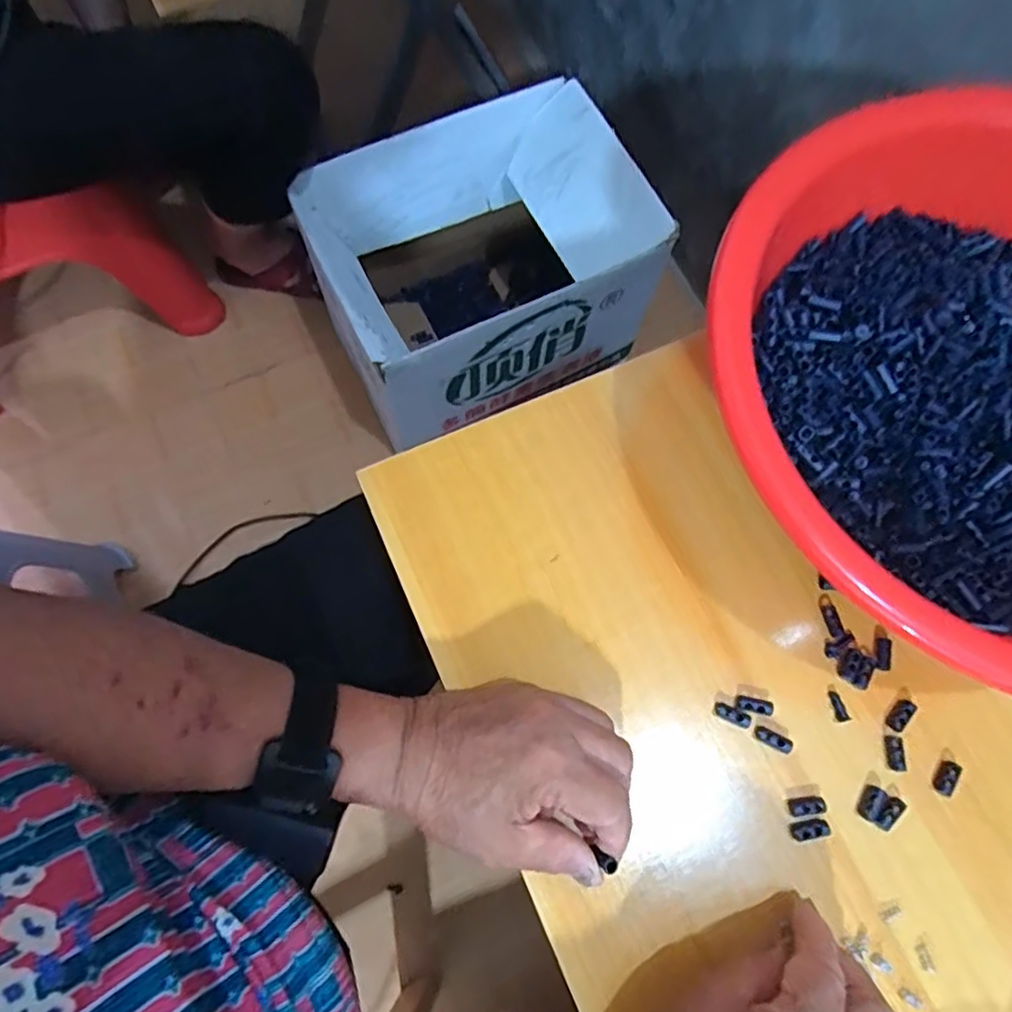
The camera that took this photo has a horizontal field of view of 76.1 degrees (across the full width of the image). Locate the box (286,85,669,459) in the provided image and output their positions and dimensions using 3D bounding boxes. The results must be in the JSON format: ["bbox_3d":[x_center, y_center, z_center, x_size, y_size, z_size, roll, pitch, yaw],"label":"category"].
[{"bbox_3d":[-0.031,-0.301,0.897,0.386,0.308,0.294,-27,75,-9],"label":"box"}]

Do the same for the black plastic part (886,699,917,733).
[{"bbox_3d":[0.224,0.118,0.364,0.010,0.004,0.019,37,75,10],"label":"black plastic part"}]

